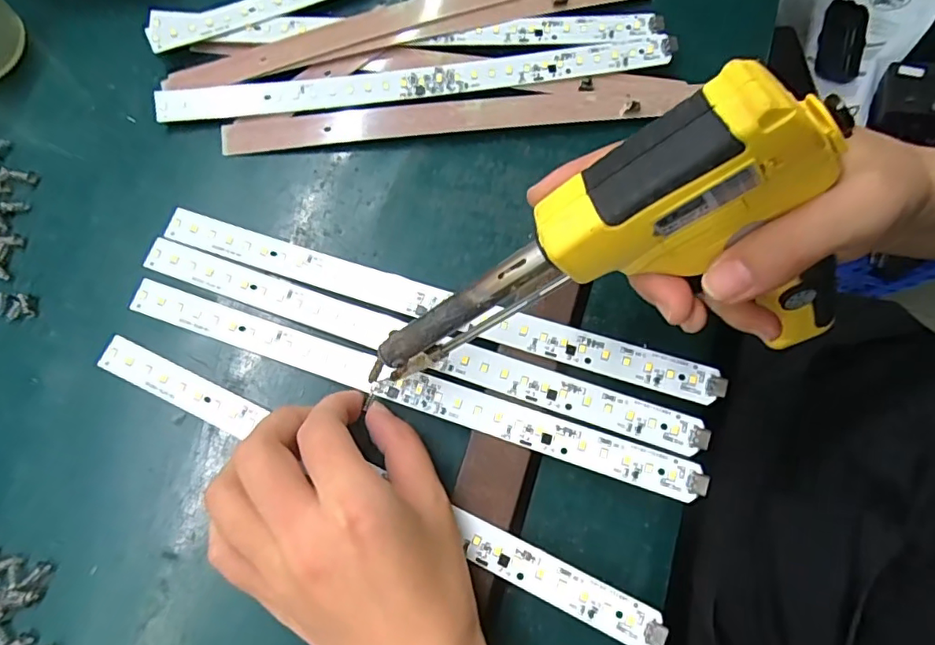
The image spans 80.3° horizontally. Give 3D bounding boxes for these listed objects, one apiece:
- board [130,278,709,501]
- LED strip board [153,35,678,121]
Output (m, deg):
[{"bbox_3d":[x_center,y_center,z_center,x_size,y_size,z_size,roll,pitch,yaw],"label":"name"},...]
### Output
[{"bbox_3d":[-0.033,0.028,0.264,0.279,0.008,0.019,18,77,9],"label":"board"},{"bbox_3d":[-0.026,-0.136,0.309,0.282,0.009,0.016,-7,77,-3],"label":"LED strip board"}]

